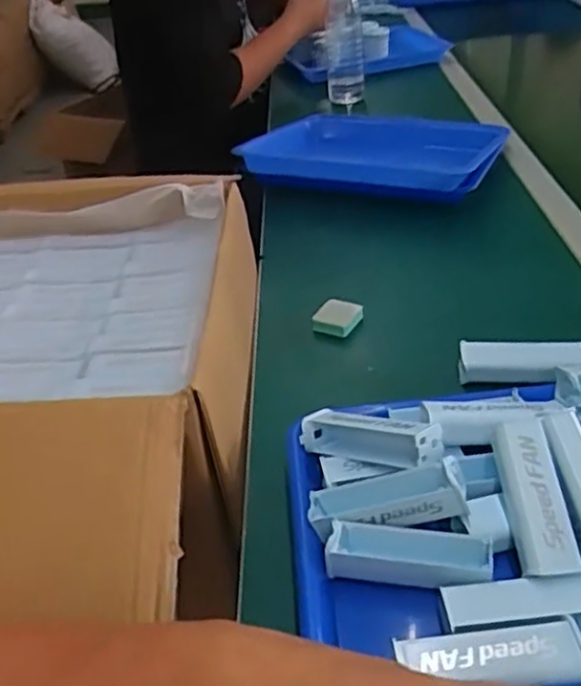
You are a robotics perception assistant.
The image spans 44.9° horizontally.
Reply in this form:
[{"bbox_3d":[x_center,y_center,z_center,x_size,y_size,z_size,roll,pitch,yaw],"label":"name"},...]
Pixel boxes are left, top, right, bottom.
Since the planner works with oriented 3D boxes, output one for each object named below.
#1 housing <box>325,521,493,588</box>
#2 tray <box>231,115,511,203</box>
[{"bbox_3d":[0.074,0.135,0.443,0.099,0.025,0.028,4,36,13],"label":"housing"},{"bbox_3d":[0.130,-0.288,1.037,0.353,0.058,0.279,7,37,16],"label":"tray"}]

